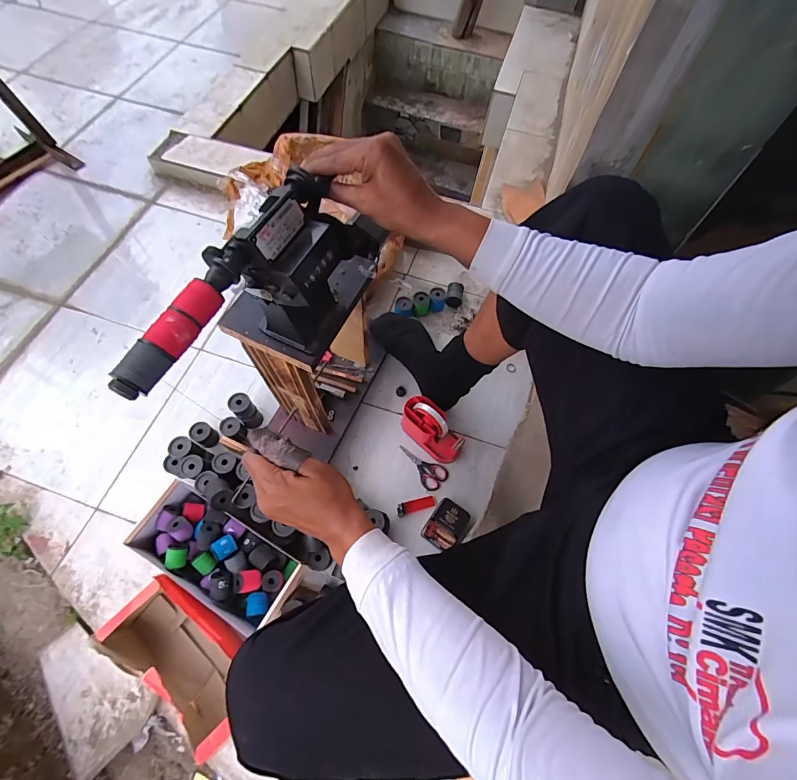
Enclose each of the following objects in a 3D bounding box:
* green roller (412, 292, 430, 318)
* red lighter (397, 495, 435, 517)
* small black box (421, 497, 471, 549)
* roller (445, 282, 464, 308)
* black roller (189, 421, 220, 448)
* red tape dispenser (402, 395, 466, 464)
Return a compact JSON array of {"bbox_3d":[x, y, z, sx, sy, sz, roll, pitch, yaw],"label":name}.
[{"bbox_3d":[0.058,-0.220,0.995,0.043,0.049,0.044,5,64,-1],"label":"green roller"},{"bbox_3d":[0.037,0.240,0.806,0.080,0.006,0.026,-14,66,-9],"label":"red lighter"},{"bbox_3d":[0.095,0.271,0.778,0.068,0.024,0.090,33,67,12],"label":"small black box"},{"bbox_3d":[0.147,-0.249,1.019,0.045,0.053,0.040,8,64,1],"label":"roller"},{"bbox_3d":[-0.415,0.096,0.830,0.045,0.050,0.042,1,64,-2],"label":"black roller"},{"bbox_3d":[0.073,0.083,0.825,0.146,0.101,0.068,42,69,16],"label":"red tape dispenser"}]

